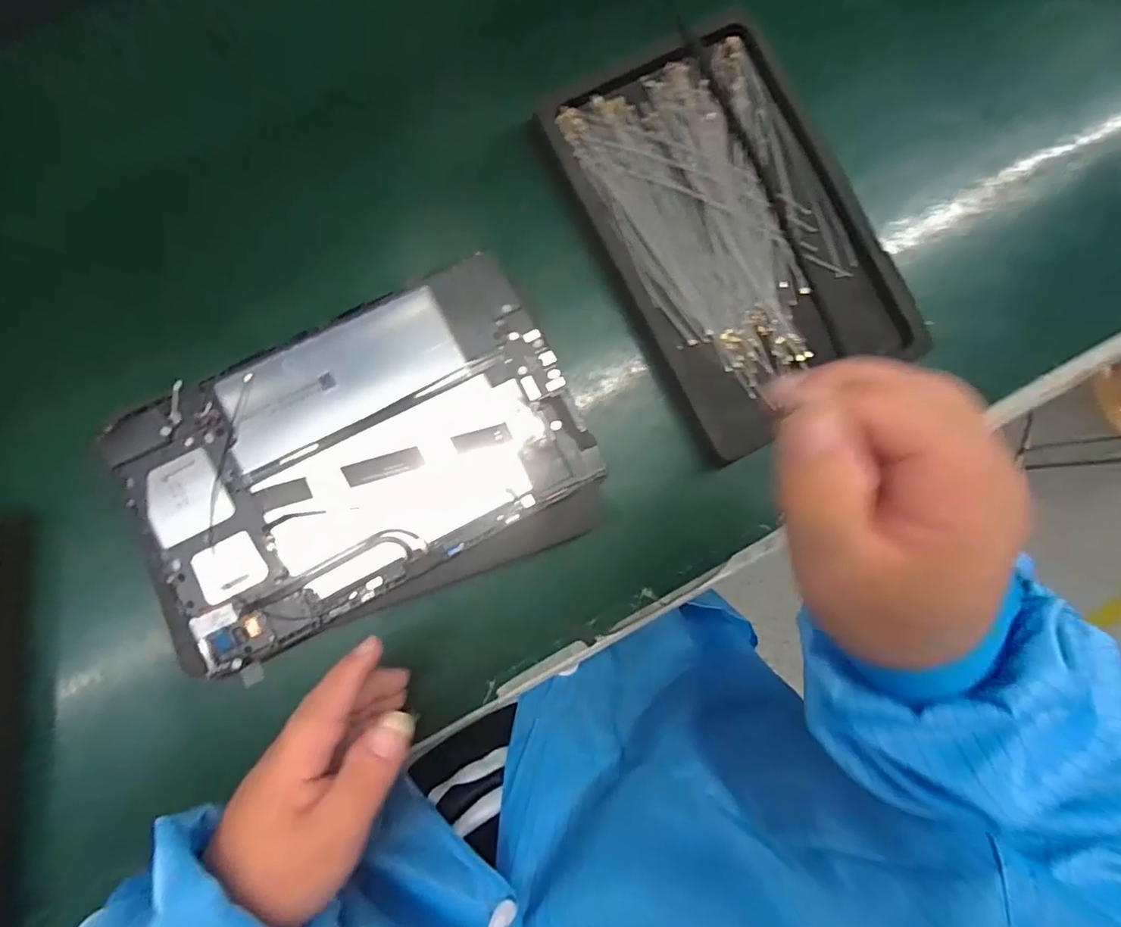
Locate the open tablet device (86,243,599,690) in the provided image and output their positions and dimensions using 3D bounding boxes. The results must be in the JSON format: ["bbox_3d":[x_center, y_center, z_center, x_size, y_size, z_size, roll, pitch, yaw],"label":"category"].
[{"bbox_3d":[-0.114,-0.004,0.303,0.242,0.016,0.144,-27,89,-5],"label":"open tablet device"}]

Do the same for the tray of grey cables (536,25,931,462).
[{"bbox_3d":[0.105,-0.143,0.349,0.150,0.042,0.242,-30,90,-5],"label":"tray of grey cables"}]

